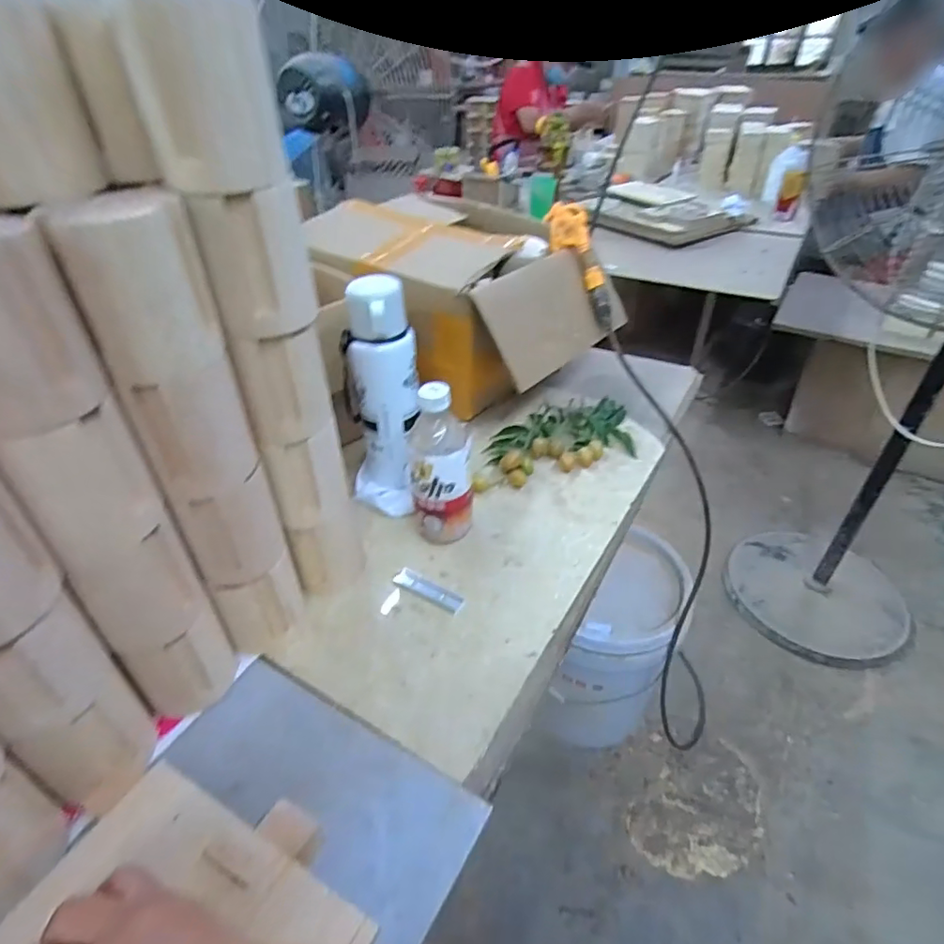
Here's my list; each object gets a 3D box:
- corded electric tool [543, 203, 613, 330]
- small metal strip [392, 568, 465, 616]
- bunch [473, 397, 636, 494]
[{"bbox_3d":[0.171,-0.311,0.839,0.057,0.194,0.043,-26,7,-26],"label":"corded electric tool"},{"bbox_3d":[-0.047,0.126,0.601,0.082,0.004,0.025,22,46,26],"label":"small metal strip"},{"bbox_3d":[0.115,-0.048,0.782,0.256,0.038,0.111,-15,42,-15],"label":"bunch"}]

